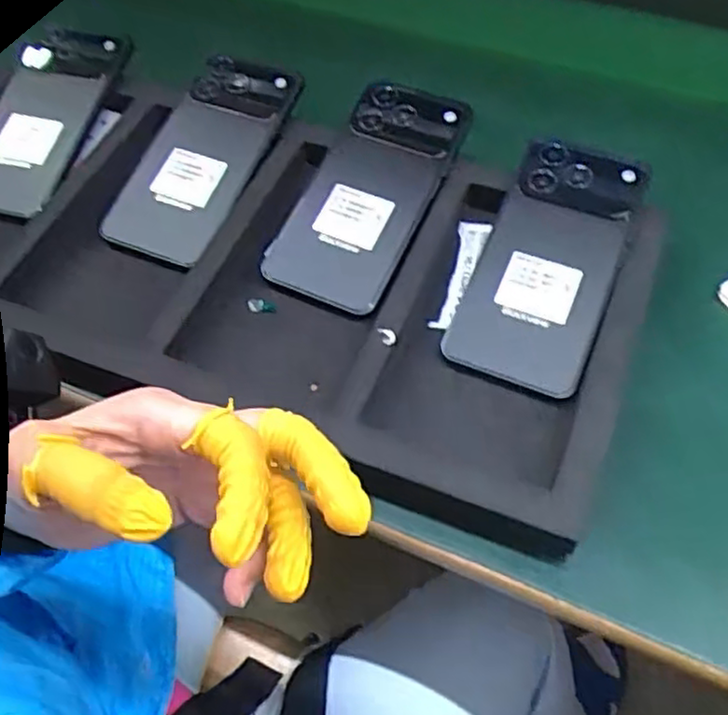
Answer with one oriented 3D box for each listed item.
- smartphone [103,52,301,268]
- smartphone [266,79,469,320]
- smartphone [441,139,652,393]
[{"bbox_3d":[-0.109,-0.137,0.482,0.081,0.014,0.164,27,81,21],"label":"smartphone"},{"bbox_3d":[0.003,-0.108,0.459,0.080,0.011,0.170,25,81,18],"label":"smartphone"},{"bbox_3d":[0.109,-0.056,0.421,0.078,0.016,0.164,21,79,15],"label":"smartphone"}]

